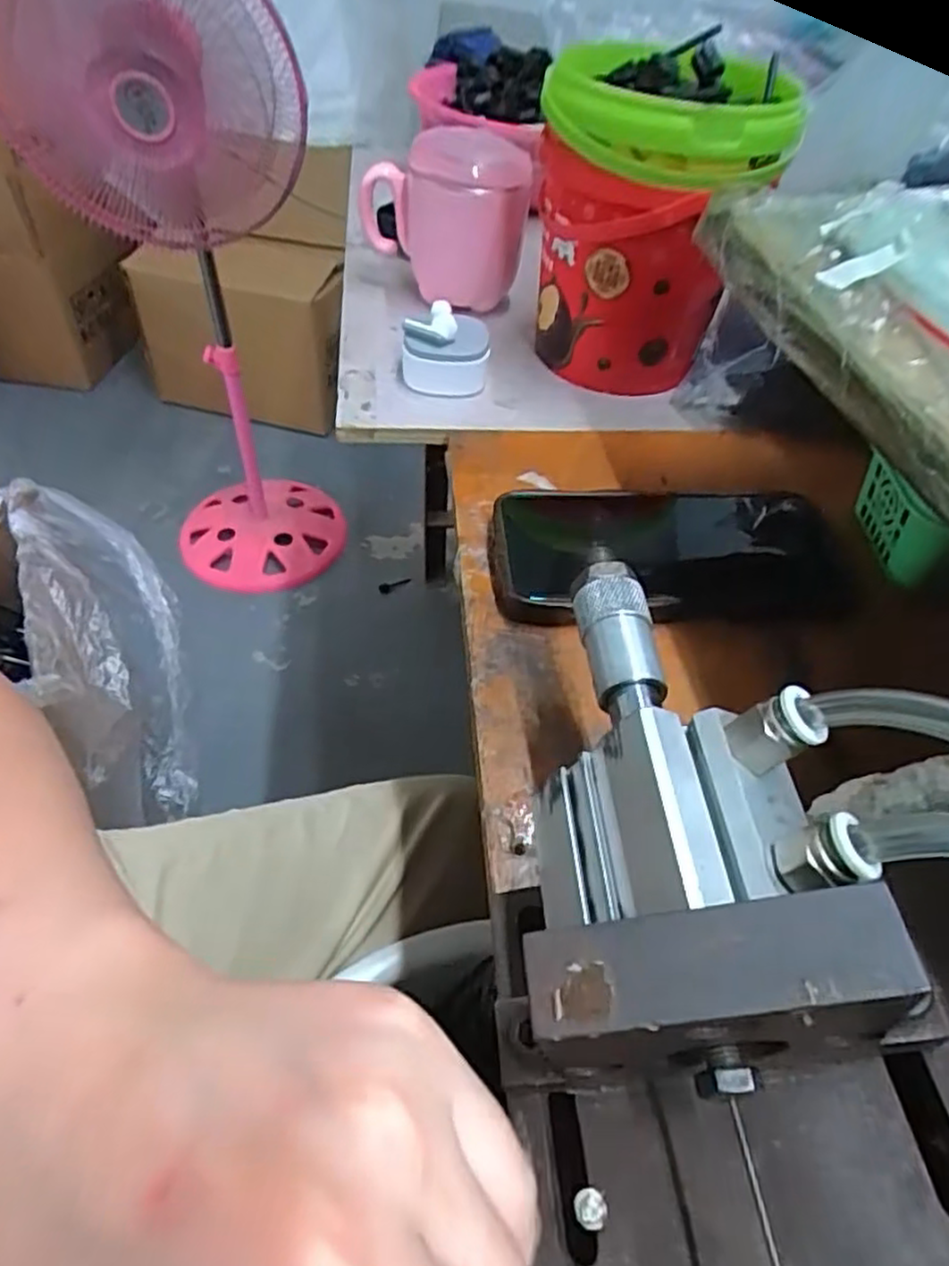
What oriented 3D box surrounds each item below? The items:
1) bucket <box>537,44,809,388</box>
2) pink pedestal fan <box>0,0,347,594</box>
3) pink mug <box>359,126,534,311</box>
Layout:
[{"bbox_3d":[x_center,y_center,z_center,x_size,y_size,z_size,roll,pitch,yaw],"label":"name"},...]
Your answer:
[{"bbox_3d":[0.098,-0.233,0.419,0.127,0.153,0.116,14,50,7],"label":"bucket"},{"bbox_3d":[-0.390,-0.450,1.041,0.337,0.836,0.247,-1,50,-6],"label":"pink pedestal fan"},{"bbox_3d":[-0.023,-0.277,0.483,0.111,0.100,0.076,4,49,-2],"label":"pink mug"}]

